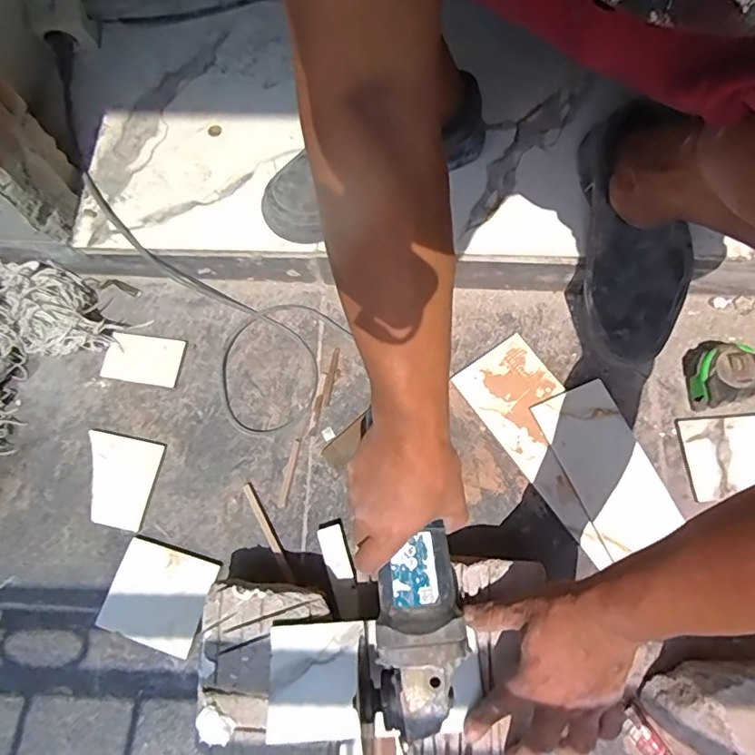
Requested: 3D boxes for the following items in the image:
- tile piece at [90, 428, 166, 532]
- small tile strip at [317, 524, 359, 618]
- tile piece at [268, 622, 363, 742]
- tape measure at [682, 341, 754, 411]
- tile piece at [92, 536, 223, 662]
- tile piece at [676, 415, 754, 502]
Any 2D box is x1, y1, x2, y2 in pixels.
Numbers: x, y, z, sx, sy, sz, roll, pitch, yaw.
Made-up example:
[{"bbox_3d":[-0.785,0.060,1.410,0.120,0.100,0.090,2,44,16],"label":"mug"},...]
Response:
[{"bbox_3d":[-0.292,0.114,0.590,0.082,0.010,0.097,11,72,5],"label":"tile piece"},{"bbox_3d":[-0.040,0.200,0.549,0.026,0.006,0.090,-16,68,-5],"label":"small tile strip"},{"bbox_3d":[-0.055,0.265,0.460,0.080,0.014,0.089,-1,72,1],"label":"tile piece"},{"bbox_3d":[0.394,-0.005,0.602,0.073,0.036,0.076,0,72,1],"label":"tape measure"},{"bbox_3d":[-0.230,0.229,0.554,0.099,0.011,0.093,17,73,7],"label":"tile piece"},{"bbox_3d":[0.432,0.084,0.587,0.174,0.015,0.087,-4,72,0],"label":"tile piece"}]

